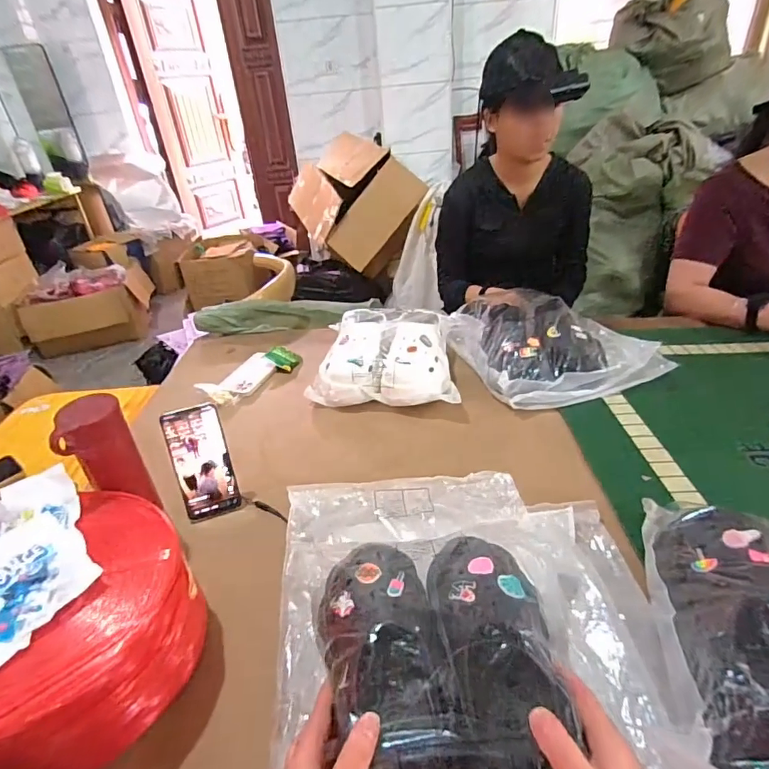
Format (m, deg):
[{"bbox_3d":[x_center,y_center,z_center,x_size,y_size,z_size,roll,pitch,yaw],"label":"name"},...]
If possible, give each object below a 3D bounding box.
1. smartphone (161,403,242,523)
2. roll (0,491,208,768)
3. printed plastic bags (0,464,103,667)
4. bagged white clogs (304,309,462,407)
[{"bbox_3d":[-0.257,0.111,0.661,0.072,0.161,0.015,-12,10,-10],"label":"smartphone"},{"bbox_3d":[-0.331,0.250,0.466,0.269,0.124,0.223,-24,37,-27],"label":"roll"},{"bbox_3d":[-0.372,0.178,0.468,0.133,0.040,0.198,-26,38,-29],"label":"printed plastic bags"},{"bbox_3d":[-0.001,-0.063,0.942,0.268,0.089,0.246,-2,33,4],"label":"bagged white clogs"}]

